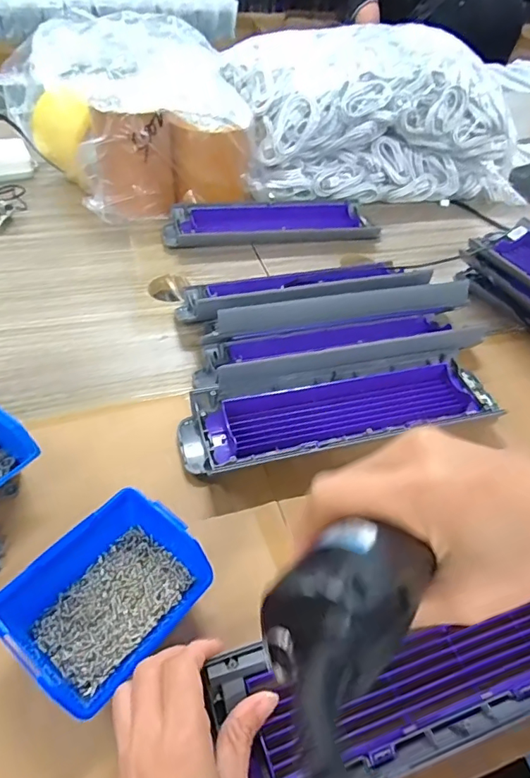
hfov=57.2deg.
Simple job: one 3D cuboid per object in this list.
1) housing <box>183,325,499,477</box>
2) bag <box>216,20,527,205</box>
[{"bbox_3d":[0.082,0.007,0.432,0.309,0.041,0.105,-9,49,-15],"label":"housing"},{"bbox_3d":[0.179,-0.433,0.785,0.461,0.188,0.300,-6,48,-11],"label":"bag"}]

